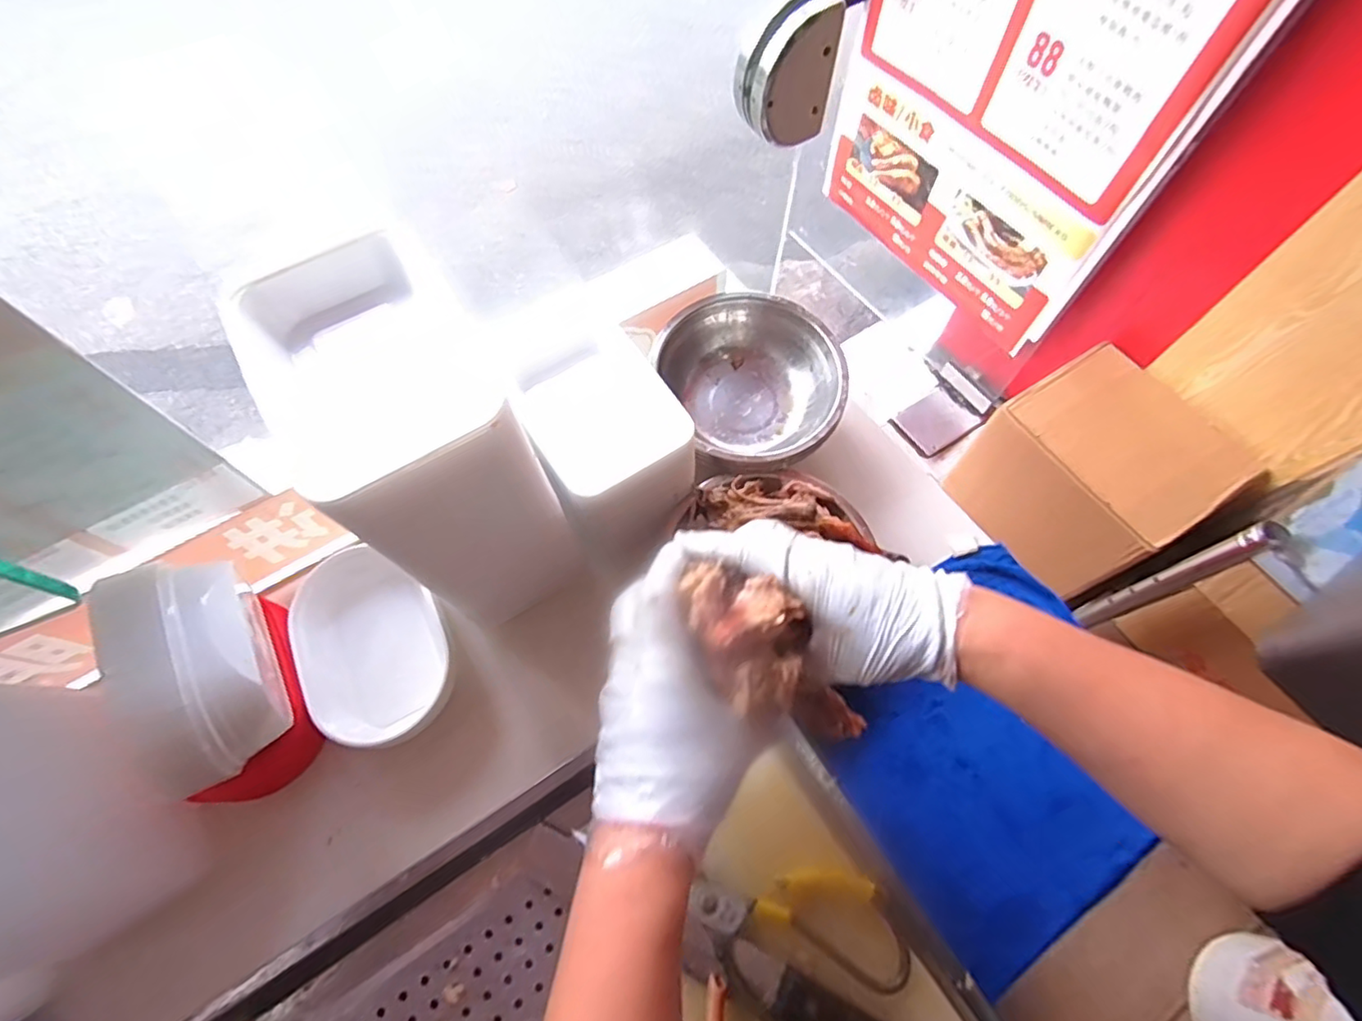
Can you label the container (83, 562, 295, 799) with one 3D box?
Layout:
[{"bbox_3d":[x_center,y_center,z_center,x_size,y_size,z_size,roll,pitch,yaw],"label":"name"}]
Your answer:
[{"bbox_3d":[-0.352,0.117,0.439,0.080,0.112,0.153,-30,69,-13],"label":"container"}]

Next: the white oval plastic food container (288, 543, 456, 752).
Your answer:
[{"bbox_3d":[-0.274,0.117,0.535,0.113,0.059,0.176,-28,68,-12],"label":"white oval plastic food container"}]

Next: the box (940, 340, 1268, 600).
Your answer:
[{"bbox_3d":[0.871,-0.084,1.248,0.353,0.276,0.391,-31,69,-13],"label":"box"}]

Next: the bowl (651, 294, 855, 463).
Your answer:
[{"bbox_3d":[0.076,-0.129,0.608,0.167,0.074,0.181,0,65,0],"label":"bowl"}]

